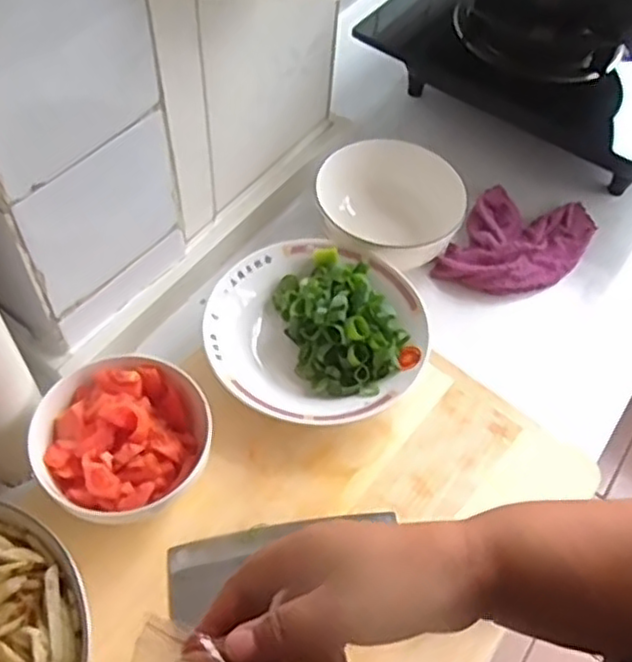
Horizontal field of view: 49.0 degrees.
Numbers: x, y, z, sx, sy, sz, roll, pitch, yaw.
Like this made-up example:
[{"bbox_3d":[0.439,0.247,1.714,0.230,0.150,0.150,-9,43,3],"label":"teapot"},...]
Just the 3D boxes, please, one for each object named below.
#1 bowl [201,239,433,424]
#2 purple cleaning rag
[{"bbox_3d":[-0.002,-0.002,0.626,0.193,0.065,0.189,2,54,-2],"label":"bowl"},{"bbox_3d":[0.228,-0.103,0.764,0.127,0.039,0.195,29,58,16],"label":"purple cleaning rag"}]

